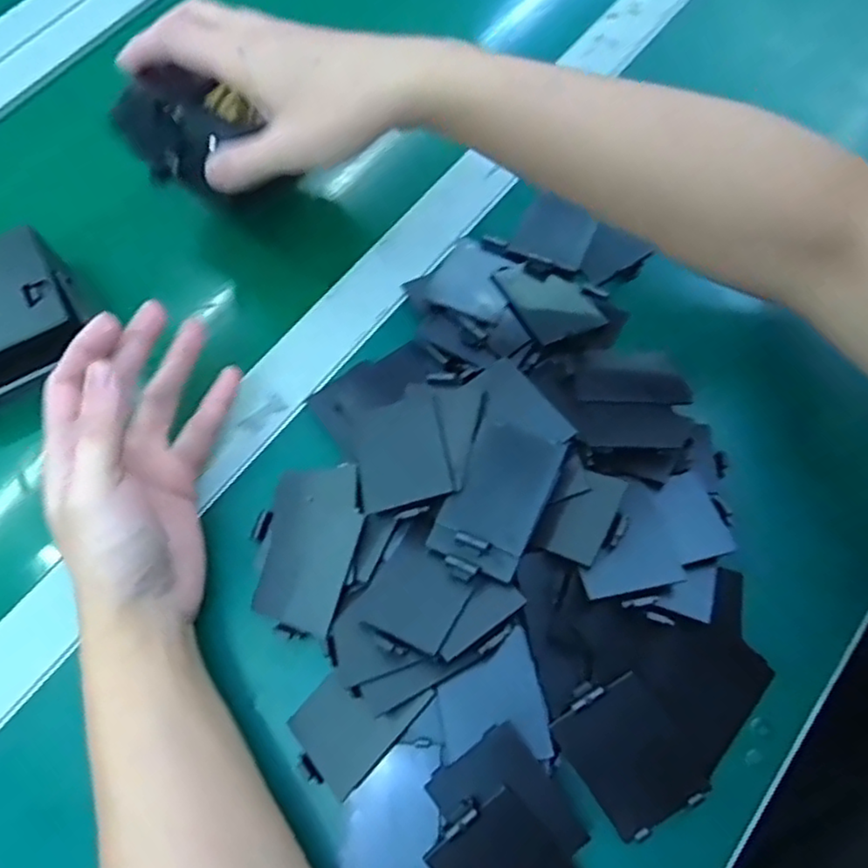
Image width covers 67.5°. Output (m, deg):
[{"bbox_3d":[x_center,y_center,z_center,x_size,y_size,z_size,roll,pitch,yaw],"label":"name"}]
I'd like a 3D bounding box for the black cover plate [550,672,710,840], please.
[{"bbox_3d":[0.085,0.140,0.283,0.045,0.008,0.065,-34,87,3],"label":"black cover plate"}]

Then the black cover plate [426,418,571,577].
[{"bbox_3d":[0.030,0.031,0.314,0.042,0.007,0.078,23,71,11],"label":"black cover plate"}]

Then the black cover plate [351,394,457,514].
[{"bbox_3d":[-0.017,0.009,0.336,0.046,0.004,0.059,-15,56,5],"label":"black cover plate"}]

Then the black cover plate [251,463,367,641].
[{"bbox_3d":[-0.062,0.057,0.328,0.050,0.004,0.083,-1,69,22],"label":"black cover plate"}]

